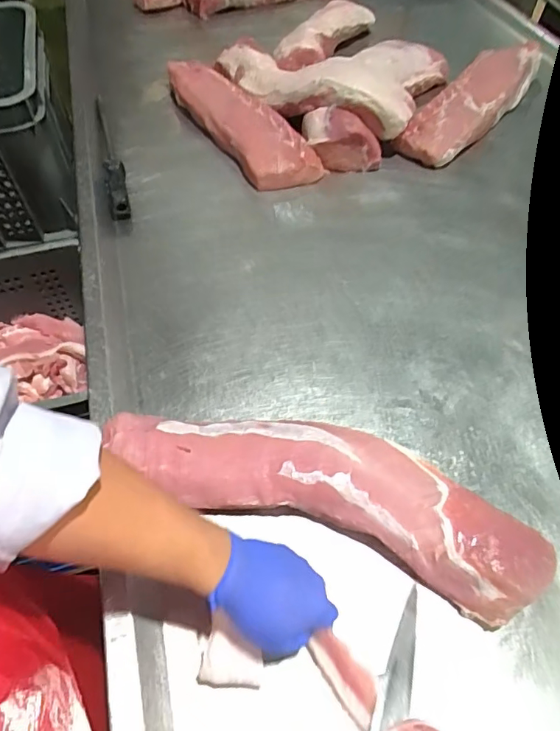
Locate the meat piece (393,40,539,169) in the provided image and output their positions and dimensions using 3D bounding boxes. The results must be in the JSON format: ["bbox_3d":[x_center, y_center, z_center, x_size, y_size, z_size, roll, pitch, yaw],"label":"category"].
[{"bbox_3d":[0.413,-0.556,1.033,0.139,0.087,0.477,30,60,18],"label":"meat piece"}]

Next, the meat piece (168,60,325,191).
[{"bbox_3d":[-0.085,-0.485,0.961,0.131,0.064,0.426,-26,58,-21],"label":"meat piece"}]

